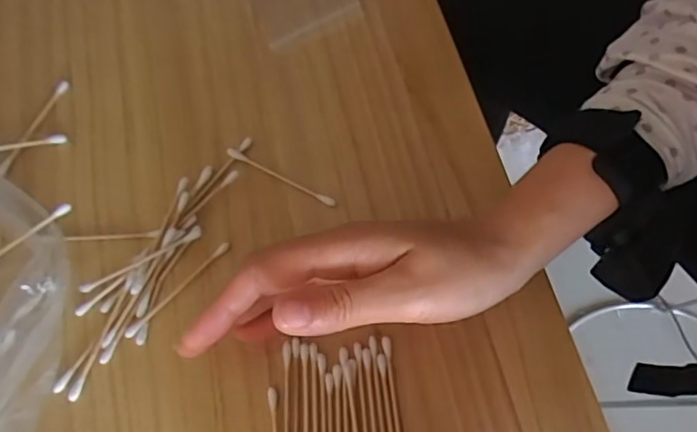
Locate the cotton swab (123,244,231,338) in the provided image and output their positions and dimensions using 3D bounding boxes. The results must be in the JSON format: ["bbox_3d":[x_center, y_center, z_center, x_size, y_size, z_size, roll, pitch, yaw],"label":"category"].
[{"bbox_3d":[-0.093,0.039,0.296,0.006,0.009,0.070,41,75,15],"label":"cotton swab"}]

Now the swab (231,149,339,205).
[{"bbox_3d":[-0.040,-0.023,0.319,0.071,0.007,0.005,26,71,10],"label":"swab"}]

